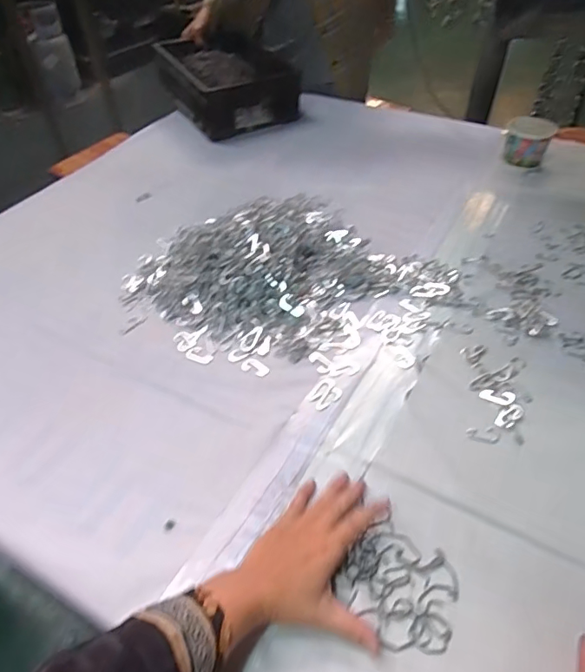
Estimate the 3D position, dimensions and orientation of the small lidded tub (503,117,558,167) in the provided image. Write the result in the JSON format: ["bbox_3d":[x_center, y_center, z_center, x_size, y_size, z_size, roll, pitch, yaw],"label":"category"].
[{"bbox_3d":[0.479,-0.392,0.986,0.085,0.079,0.096,12,47,14],"label":"small lidded tub"}]

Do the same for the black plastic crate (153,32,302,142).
[{"bbox_3d":[-0.162,-0.646,1.236,0.283,0.121,0.346,-23,49,-19],"label":"black plastic crate"}]

